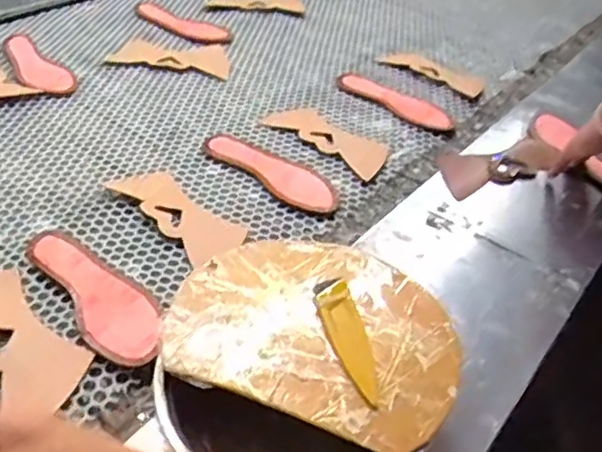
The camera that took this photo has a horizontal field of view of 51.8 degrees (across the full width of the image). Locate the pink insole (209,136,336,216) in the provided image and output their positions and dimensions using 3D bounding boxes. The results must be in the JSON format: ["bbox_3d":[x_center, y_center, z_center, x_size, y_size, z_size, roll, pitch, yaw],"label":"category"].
[{"bbox_3d":[-0.036,-0.079,0.854,0.223,0.012,0.083,34,47,28],"label":"pink insole"}]

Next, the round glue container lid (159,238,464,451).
[{"bbox_3d":[0.017,0.079,0.531,0.237,0.014,0.190,17,43,13],"label":"round glue container lid"}]

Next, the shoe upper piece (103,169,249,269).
[{"bbox_3d":[-0.153,-0.020,0.769,0.192,0.011,0.080,37,44,28],"label":"shoe upper piece"}]

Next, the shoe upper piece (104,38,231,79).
[{"bbox_3d":[-0.220,-0.297,1.085,0.200,0.009,0.106,11,40,4],"label":"shoe upper piece"}]

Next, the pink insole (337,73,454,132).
[{"bbox_3d":[0.156,-0.209,1.031,0.213,0.012,0.069,35,47,29],"label":"pink insole"}]

